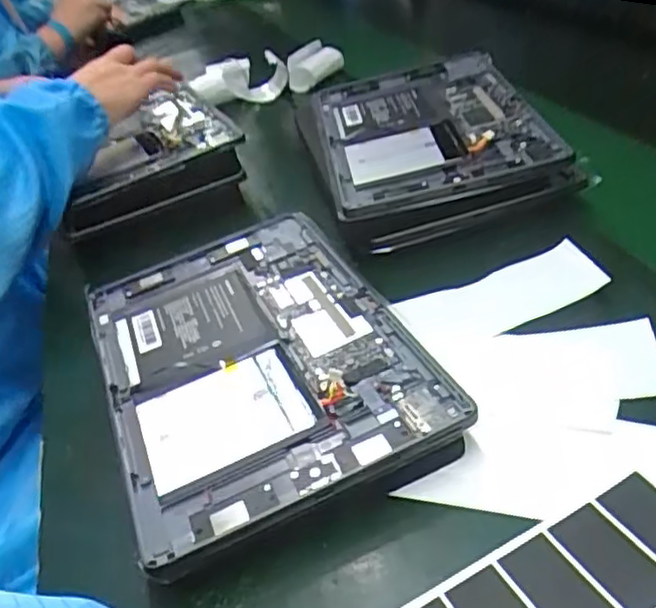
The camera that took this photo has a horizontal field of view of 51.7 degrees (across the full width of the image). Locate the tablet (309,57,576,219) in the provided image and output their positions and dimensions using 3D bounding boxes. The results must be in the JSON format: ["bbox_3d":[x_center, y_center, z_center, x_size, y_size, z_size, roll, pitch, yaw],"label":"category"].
[{"bbox_3d":[0.079,-0.148,0.561,0.168,0.017,0.237,-15,37,4],"label":"tablet"}]

